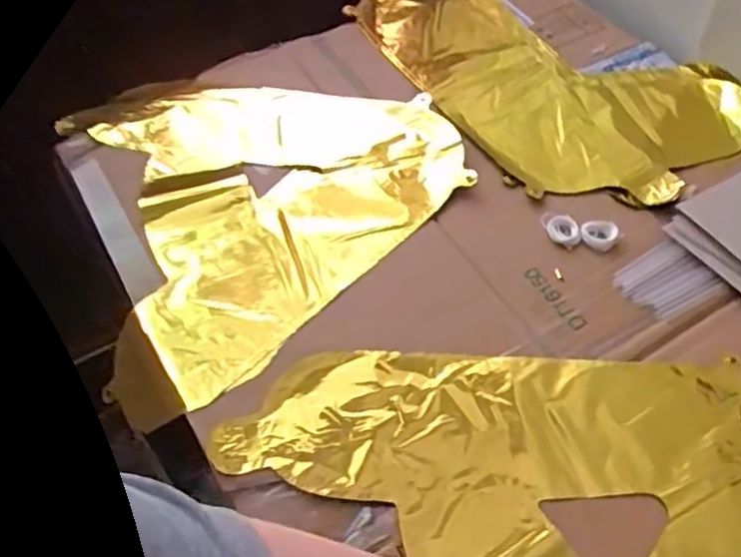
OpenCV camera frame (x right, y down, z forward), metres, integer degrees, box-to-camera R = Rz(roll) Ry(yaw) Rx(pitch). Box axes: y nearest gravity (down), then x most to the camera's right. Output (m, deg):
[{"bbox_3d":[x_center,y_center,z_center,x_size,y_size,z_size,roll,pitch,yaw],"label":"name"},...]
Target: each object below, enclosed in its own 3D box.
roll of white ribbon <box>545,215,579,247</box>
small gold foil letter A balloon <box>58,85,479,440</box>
[{"bbox_3d":[0.159,-0.040,0.563,0.026,0.008,0.027,-2,54,2],"label":"roll of white ribbon"},{"bbox_3d":[-0.093,-0.080,0.623,0.346,0.038,0.377,-22,54,-6],"label":"small gold foil letter A balloon"}]

